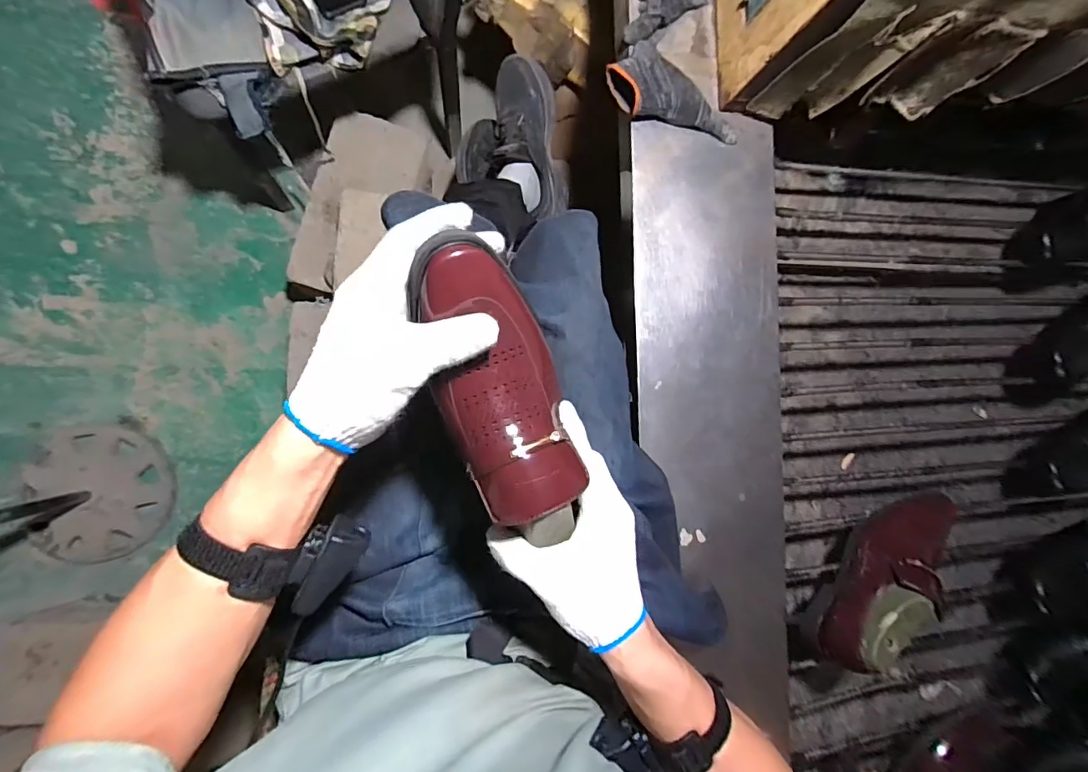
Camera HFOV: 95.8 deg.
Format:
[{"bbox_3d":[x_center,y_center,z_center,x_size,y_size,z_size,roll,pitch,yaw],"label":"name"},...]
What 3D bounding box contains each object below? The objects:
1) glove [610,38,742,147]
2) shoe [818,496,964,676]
[{"bbox_3d":[0.175,-0.387,0.643,0.188,0.037,0.097,4,89,-9],"label":"glove"},{"bbox_3d":[0.484,0.276,0.696,0.088,0.125,0.256,41,83,-7],"label":"shoe"}]

